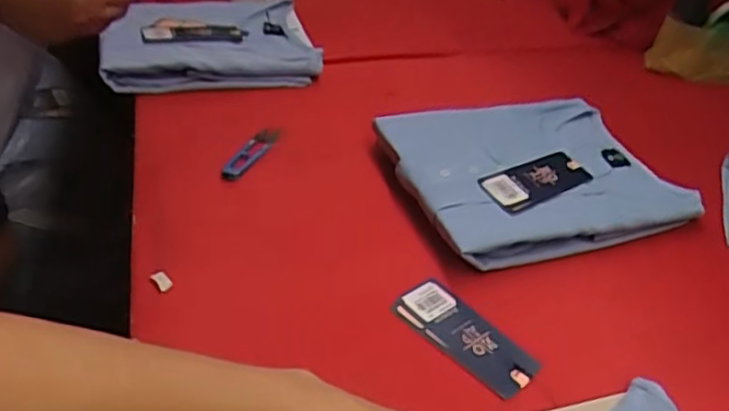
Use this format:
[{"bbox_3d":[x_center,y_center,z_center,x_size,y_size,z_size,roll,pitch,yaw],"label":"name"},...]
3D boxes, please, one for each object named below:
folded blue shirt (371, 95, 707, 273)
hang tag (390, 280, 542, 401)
[{"bbox_3d":[0.162,-0.037,0.673,0.259,0.043,0.209,-8,41,-21],"label":"folded blue shirt"},{"bbox_3d":[0.078,0.101,0.534,0.050,0.007,0.118,-22,47,-34],"label":"hang tag"}]

